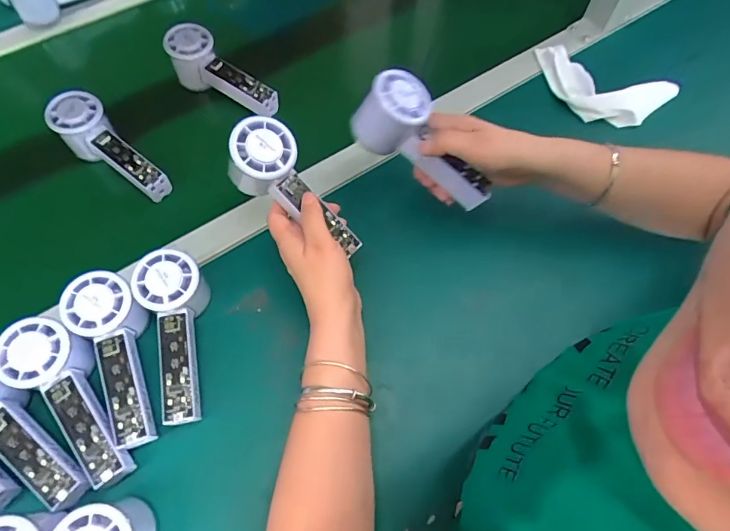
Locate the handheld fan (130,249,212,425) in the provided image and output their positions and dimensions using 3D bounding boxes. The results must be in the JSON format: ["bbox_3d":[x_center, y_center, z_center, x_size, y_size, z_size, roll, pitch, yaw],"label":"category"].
[{"bbox_3d":[-0.166,0.065,0.407,0.053,0.062,0.145,-13,66,-8],"label":"handheld fan"}]

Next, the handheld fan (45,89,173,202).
[{"bbox_3d":[-0.285,-0.129,0.501,0.153,0.049,0.058,42,70,16],"label":"handheld fan"}]

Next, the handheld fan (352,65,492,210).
[{"bbox_3d":[0.058,-0.117,0.439,0.148,0.058,0.059,38,66,-15],"label":"handheld fan"}]

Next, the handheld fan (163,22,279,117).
[{"bbox_3d":[-0.175,-0.235,0.555,0.151,0.057,0.055,38,69,15],"label":"handheld fan"}]

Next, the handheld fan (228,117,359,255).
[{"bbox_3d":[-0.068,-0.067,0.426,0.146,0.050,0.061,45,67,-19],"label":"handheld fan"}]

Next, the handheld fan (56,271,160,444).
[{"bbox_3d":[-0.217,0.080,0.399,0.058,0.041,0.152,-19,80,-11],"label":"handheld fan"}]

